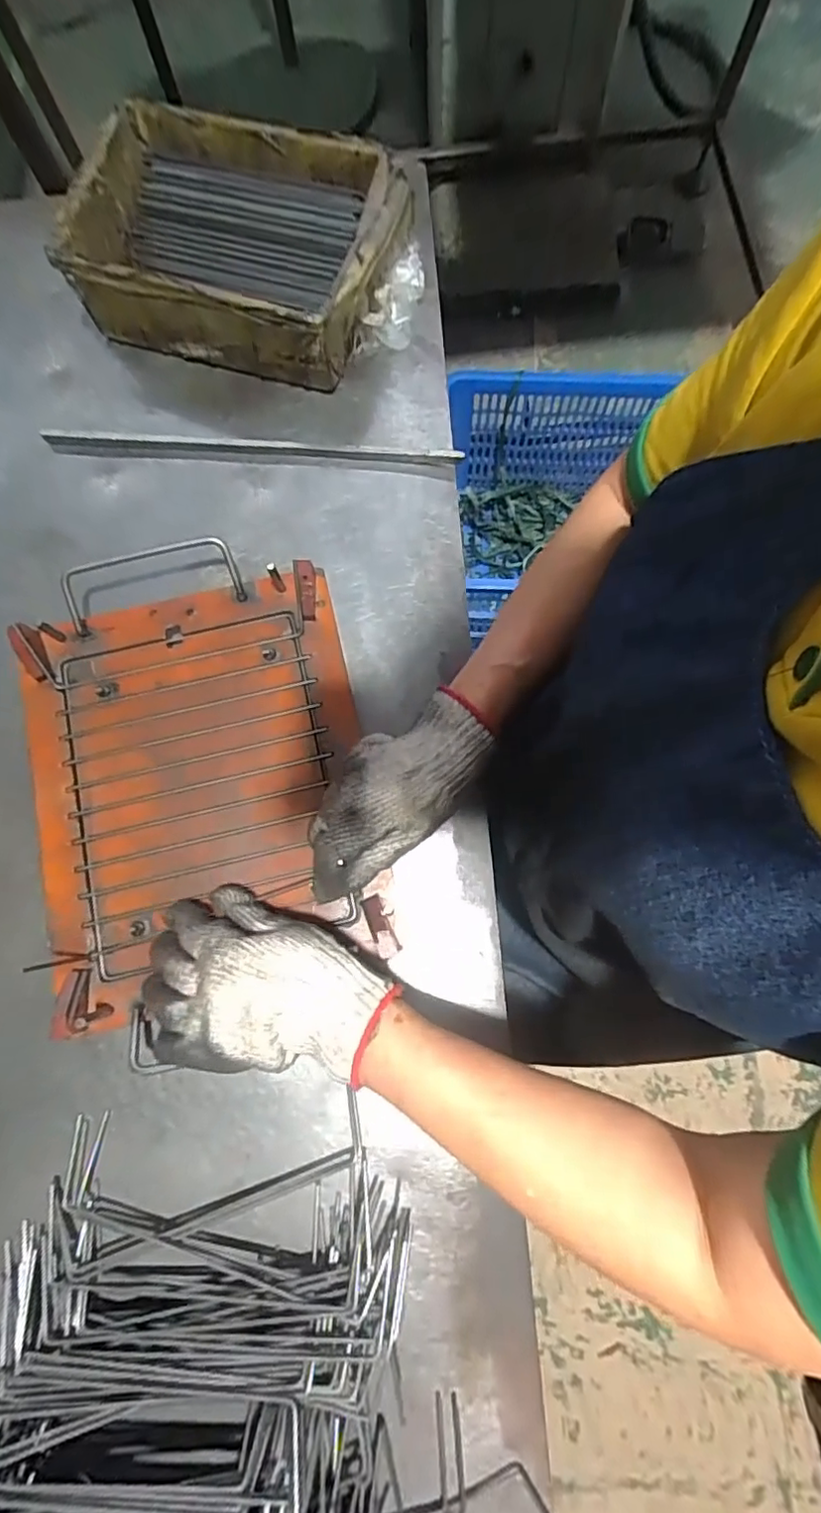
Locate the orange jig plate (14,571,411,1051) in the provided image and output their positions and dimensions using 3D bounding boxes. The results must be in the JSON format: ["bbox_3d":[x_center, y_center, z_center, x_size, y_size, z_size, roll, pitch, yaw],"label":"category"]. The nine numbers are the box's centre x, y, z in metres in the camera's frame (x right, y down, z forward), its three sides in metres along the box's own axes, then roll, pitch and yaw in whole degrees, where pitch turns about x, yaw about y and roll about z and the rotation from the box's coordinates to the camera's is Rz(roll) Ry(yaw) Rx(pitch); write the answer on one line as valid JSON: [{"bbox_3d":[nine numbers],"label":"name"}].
[{"bbox_3d":[-0.157,0.019,0.430,0.241,0.021,0.290,-12,79,-1],"label":"orange jig plate"}]

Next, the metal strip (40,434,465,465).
[{"bbox_3d":[-0.136,-0.264,0.501,0.359,0.011,0.015,3,79,2],"label":"metal strip"}]

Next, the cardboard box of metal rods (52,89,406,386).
[{"bbox_3d":[-0.147,-0.445,0.501,0.262,0.068,0.187,18,80,5],"label":"cardboard box of metal rods"}]

